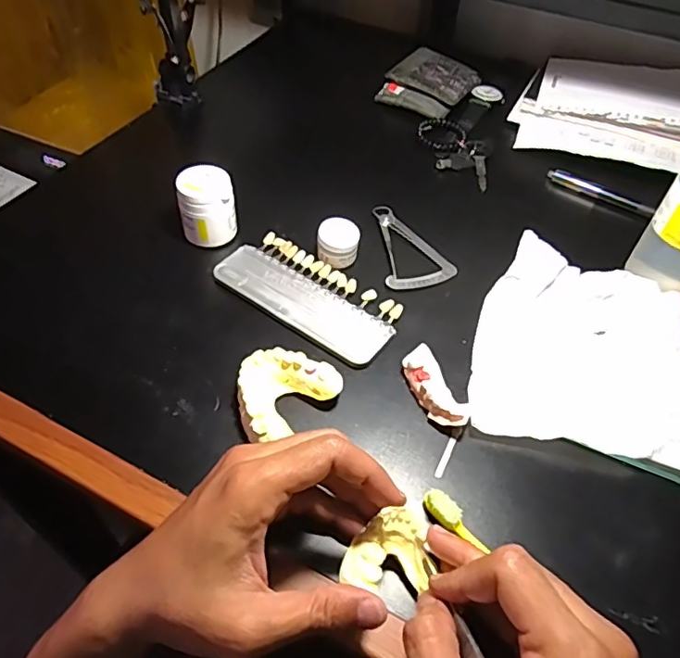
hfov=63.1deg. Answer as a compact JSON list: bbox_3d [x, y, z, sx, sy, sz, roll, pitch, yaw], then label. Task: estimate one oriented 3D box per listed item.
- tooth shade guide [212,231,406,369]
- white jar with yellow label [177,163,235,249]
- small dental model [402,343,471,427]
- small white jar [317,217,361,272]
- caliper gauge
[{"bbox_3d":[-0.024,-0.026,0.429,0.147,0.007,0.068,33,56,21],"label":"tooth shade guide"},{"bbox_3d":[-0.109,-0.103,0.455,0.045,0.047,0.045,2,51,-2],"label":"white jar with yellow label"},{"bbox_3d":[0.064,0.040,0.374,0.026,0.016,0.064,-20,55,-19],"label":"small dental model"},{"bbox_3d":[-0.001,-0.070,0.450,0.032,0.027,0.032,2,51,-2],"label":"small white jar"},{"bbox_3d":[0.061,-0.074,0.475,0.059,0.004,0.102,-5,51,-8],"label":"caliper gauge"}]

